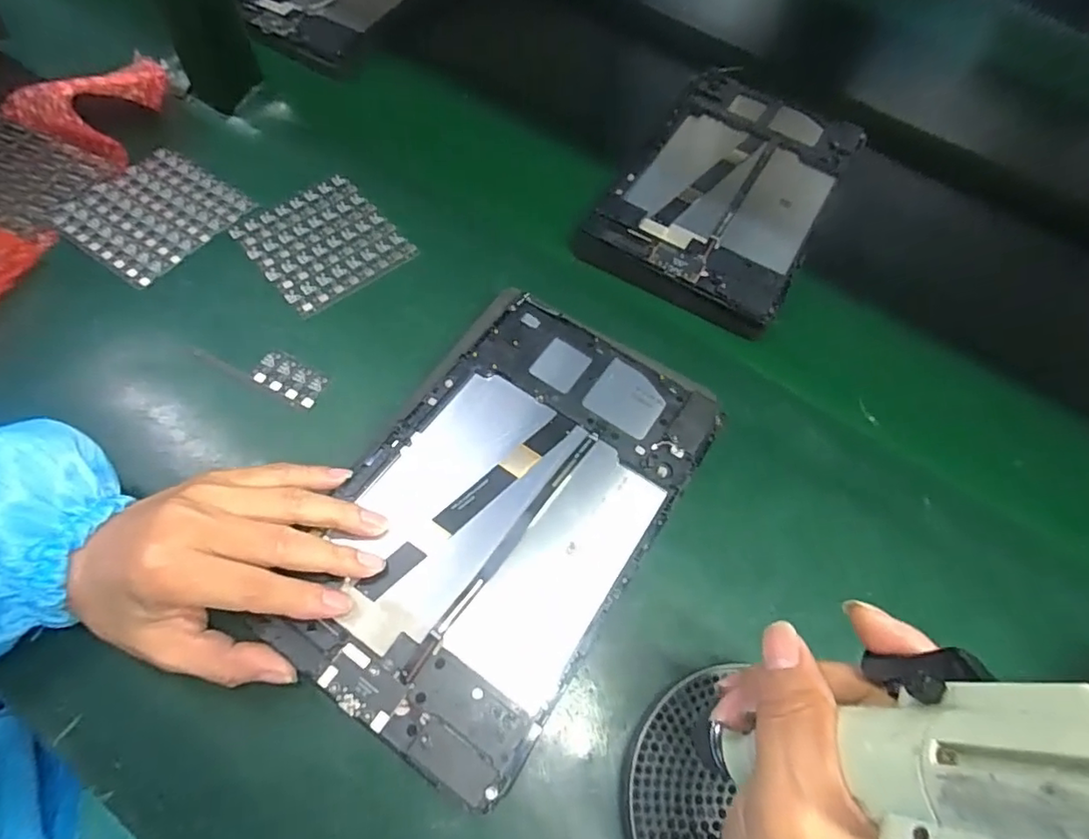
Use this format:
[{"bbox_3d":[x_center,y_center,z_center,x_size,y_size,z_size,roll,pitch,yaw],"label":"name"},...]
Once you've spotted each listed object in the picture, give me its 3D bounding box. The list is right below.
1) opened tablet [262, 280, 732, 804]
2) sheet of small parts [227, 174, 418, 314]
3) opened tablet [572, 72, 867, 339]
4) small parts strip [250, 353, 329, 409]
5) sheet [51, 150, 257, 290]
[{"bbox_3d":[-0.018,0.043,0.307,0.152,0.013,0.240,29,66,13],"label":"opened tablet"},{"bbox_3d":[-0.160,-0.129,0.418,0.094,0.006,0.100,-35,70,-21],"label":"sheet of small parts"},{"bbox_3d":[0.147,-0.183,0.459,0.146,0.022,0.242,30,64,11],"label":"opened tablet"},{"bbox_3d":[-0.160,-0.025,0.362,0.046,0.005,0.025,29,63,10],"label":"small parts strip"},{"bbox_3d":[-0.283,-0.150,0.418,0.094,0.009,0.100,35,64,13],"label":"sheet"}]

